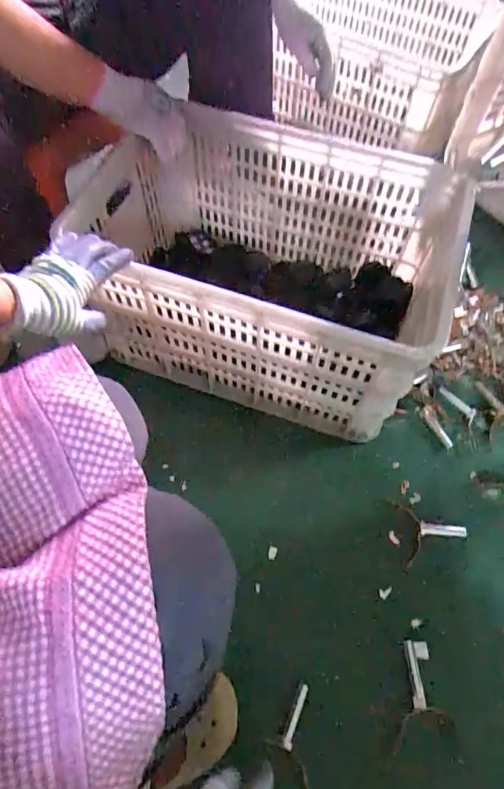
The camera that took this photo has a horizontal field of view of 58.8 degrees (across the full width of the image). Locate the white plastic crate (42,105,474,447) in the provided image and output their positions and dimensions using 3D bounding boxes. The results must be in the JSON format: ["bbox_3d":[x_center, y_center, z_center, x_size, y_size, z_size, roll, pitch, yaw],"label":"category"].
[{"bbox_3d":[0.025,-0.217,0.806,0.592,0.325,0.399,17,64,8],"label":"white plastic crate"}]

